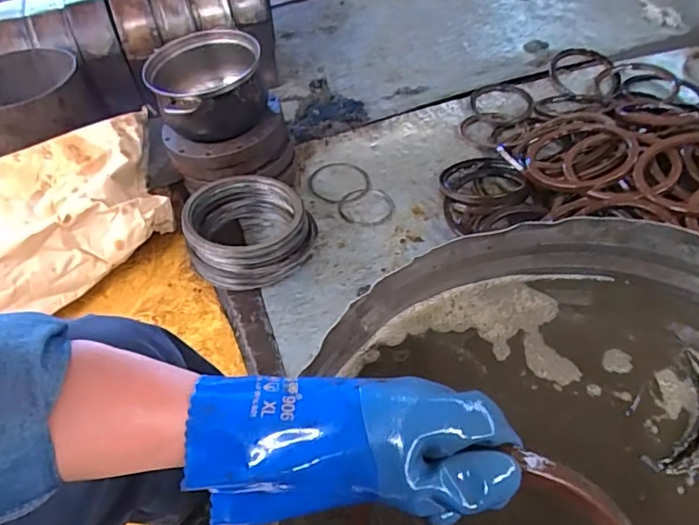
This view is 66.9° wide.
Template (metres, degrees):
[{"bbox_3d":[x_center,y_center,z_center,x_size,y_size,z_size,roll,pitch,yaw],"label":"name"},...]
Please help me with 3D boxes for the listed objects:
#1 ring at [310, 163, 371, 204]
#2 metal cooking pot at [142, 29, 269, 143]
[{"bbox_3d":[-0.019,-0.171,1.130,0.135,0.012,0.124,1,47,-1],"label":"ring"},{"bbox_3d":[-0.273,-0.339,1.014,0.203,0.114,0.220,-21,50,-13],"label":"metal cooking pot"}]

